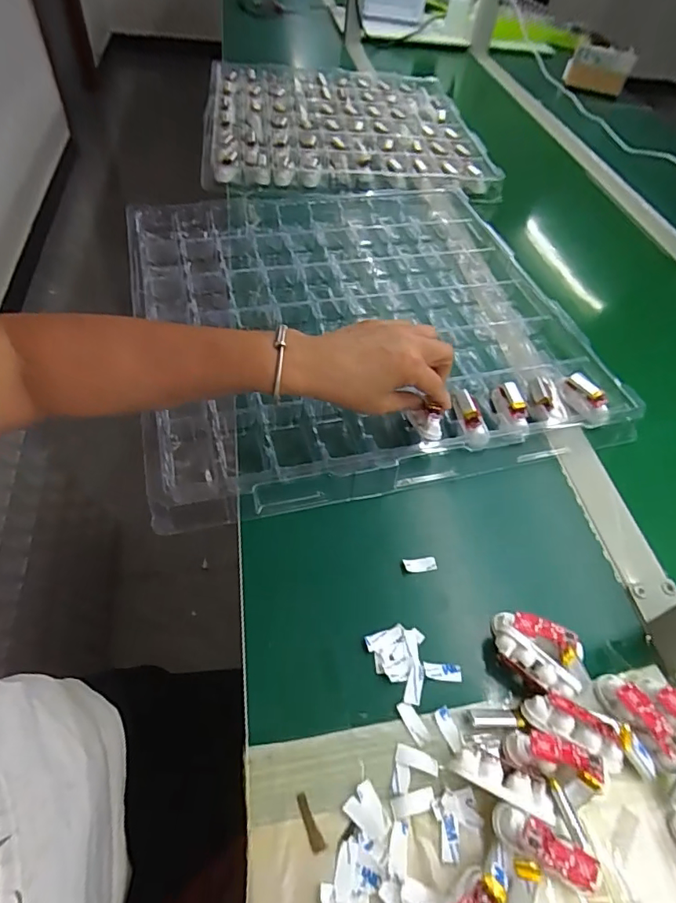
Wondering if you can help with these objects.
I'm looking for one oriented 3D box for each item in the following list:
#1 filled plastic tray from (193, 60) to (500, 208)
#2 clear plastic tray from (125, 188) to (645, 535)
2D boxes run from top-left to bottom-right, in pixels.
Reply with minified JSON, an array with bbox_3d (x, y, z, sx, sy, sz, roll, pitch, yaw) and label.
[{"bbox_3d":[0.004,-0.614,0.910,0.460,0.032,0.572,-2,53,-7],"label":"filled plastic tray"},{"bbox_3d":[0.020,-0.167,0.568,0.466,0.035,0.484,-10,54,-13],"label":"clear plastic tray"}]

